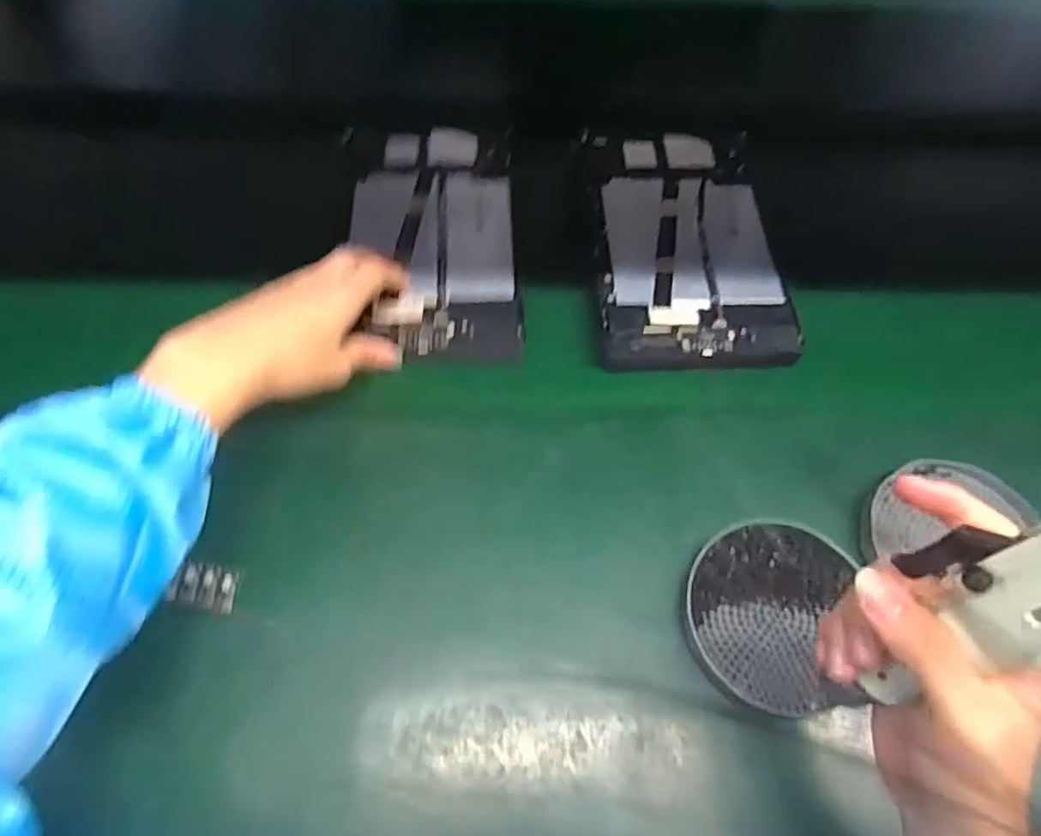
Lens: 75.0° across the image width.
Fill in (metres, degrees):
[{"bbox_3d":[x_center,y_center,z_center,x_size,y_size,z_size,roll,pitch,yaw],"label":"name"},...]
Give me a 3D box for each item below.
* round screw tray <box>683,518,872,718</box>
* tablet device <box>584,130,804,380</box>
[{"bbox_3d":[0.152,0.118,0.413,0.099,0.014,0.112,0,61,-3],"label":"round screw tray"},{"bbox_3d":[0.133,-0.147,0.558,0.143,0.018,0.247,0,61,-4],"label":"tablet device"}]

